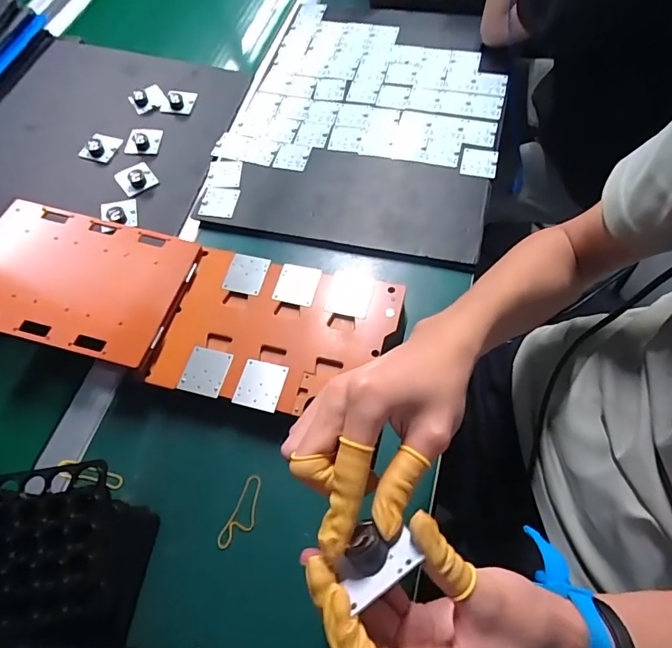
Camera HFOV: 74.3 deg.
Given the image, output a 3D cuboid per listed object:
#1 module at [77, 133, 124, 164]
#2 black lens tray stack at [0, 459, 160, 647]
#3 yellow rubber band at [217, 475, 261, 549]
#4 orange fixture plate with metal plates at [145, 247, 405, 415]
[{"bbox_3d":[-0.341,-0.259,0.639,0.045,0.017,0.049,22,67,14],"label":"module"},{"bbox_3d":[-0.279,0.204,0.388,0.216,0.060,0.141,-6,63,1],"label":"black lens tray stack"},{"bbox_3d":[-0.088,0.181,0.425,0.027,0.005,0.070,23,67,15],"label":"yellow rubber band"},{"bbox_3d":[-0.060,0.011,0.485,0.236,0.034,0.168,9,65,9],"label":"orange fixture plate with metal plates"}]

